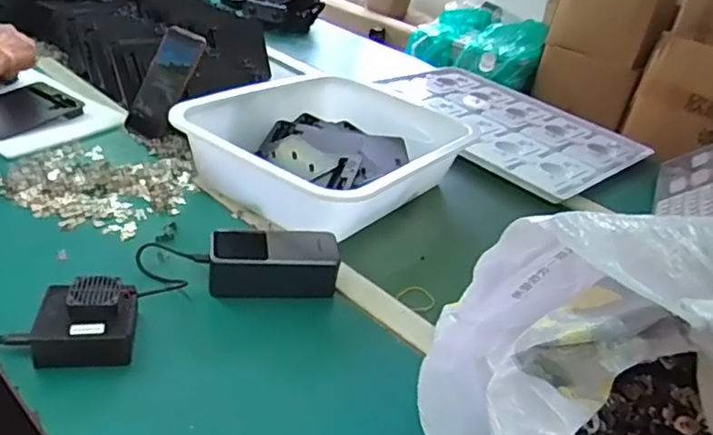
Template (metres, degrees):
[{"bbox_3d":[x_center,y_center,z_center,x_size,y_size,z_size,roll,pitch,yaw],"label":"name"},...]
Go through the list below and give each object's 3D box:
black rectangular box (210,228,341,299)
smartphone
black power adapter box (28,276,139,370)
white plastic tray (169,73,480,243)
[{"bbox_3d":[-0.084,0.049,0.612,0.129,0.054,0.050,2,31,-16],"label":"black rectangular box"},{"bbox_3d":[-0.275,-0.193,0.853,0.080,0.156,0.013,30,6,26],"label":"smartphone"},{"bbox_3d":[-0.228,0.087,0.508,0.077,0.046,0.069,1,31,-16],"label":"black power adapter box"},{"bbox_3d":[-0.041,-0.105,0.823,0.272,0.092,0.337,27,34,26],"label":"white plastic tray"}]

